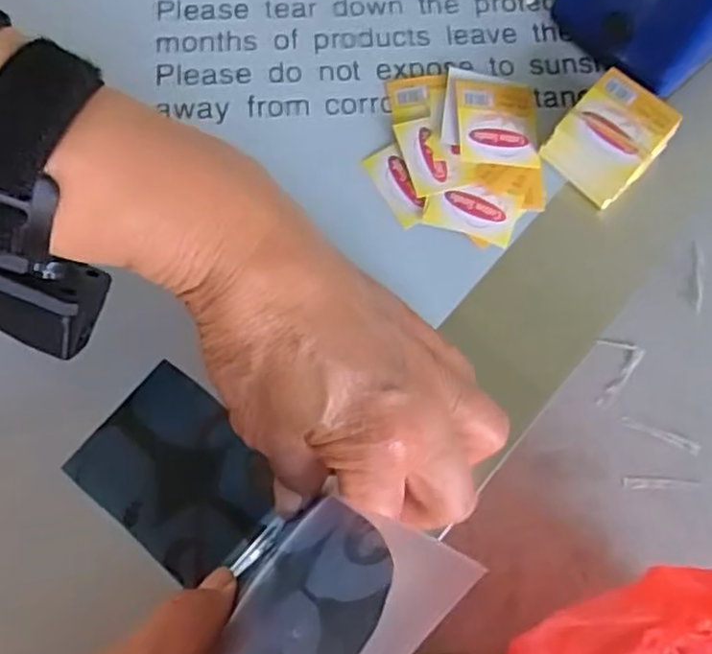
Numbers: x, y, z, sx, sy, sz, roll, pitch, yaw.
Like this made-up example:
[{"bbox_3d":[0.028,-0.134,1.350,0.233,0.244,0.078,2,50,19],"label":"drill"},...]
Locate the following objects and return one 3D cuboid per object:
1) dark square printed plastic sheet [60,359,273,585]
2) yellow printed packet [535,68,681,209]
[{"bbox_3d":[-0.071,0.060,0.283,0.076,0.004,0.058,40,76,9],"label":"dark square printed plastic sheet"},{"bbox_3d":[0.116,-0.085,0.320,0.041,0.024,0.047,42,76,10],"label":"yellow printed packet"}]

